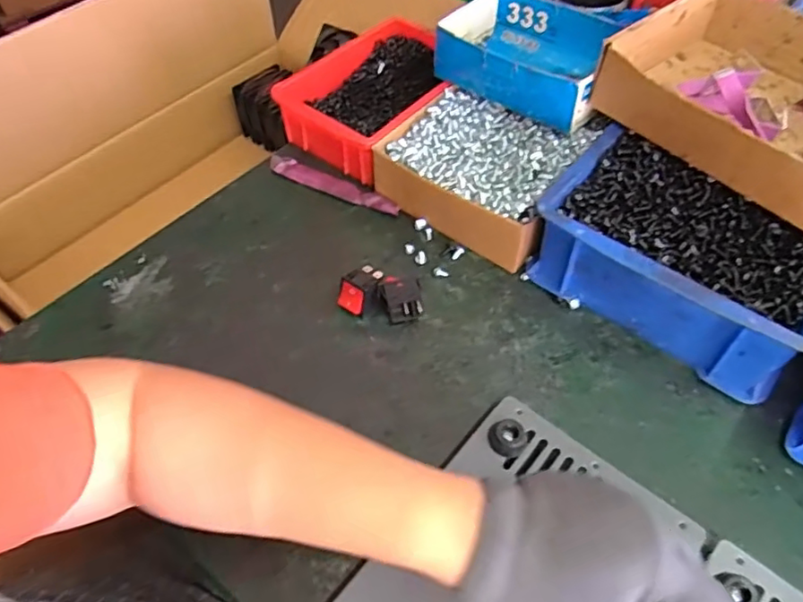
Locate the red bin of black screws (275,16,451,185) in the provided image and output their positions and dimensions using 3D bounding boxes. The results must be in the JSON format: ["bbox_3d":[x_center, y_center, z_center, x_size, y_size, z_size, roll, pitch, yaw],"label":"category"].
[{"bbox_3d":[-0.017,-0.209,0.619,0.130,0.059,0.192,34,59,22],"label":"red bin of black screws"}]

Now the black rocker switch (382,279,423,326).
[{"bbox_3d":[0.001,0.001,0.485,0.028,0.022,0.032,-10,54,-9],"label":"black rocker switch"}]

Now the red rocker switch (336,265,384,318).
[{"bbox_3d":[-0.034,-0.009,0.487,0.021,0.031,0.038,27,57,18],"label":"red rocker switch"}]

